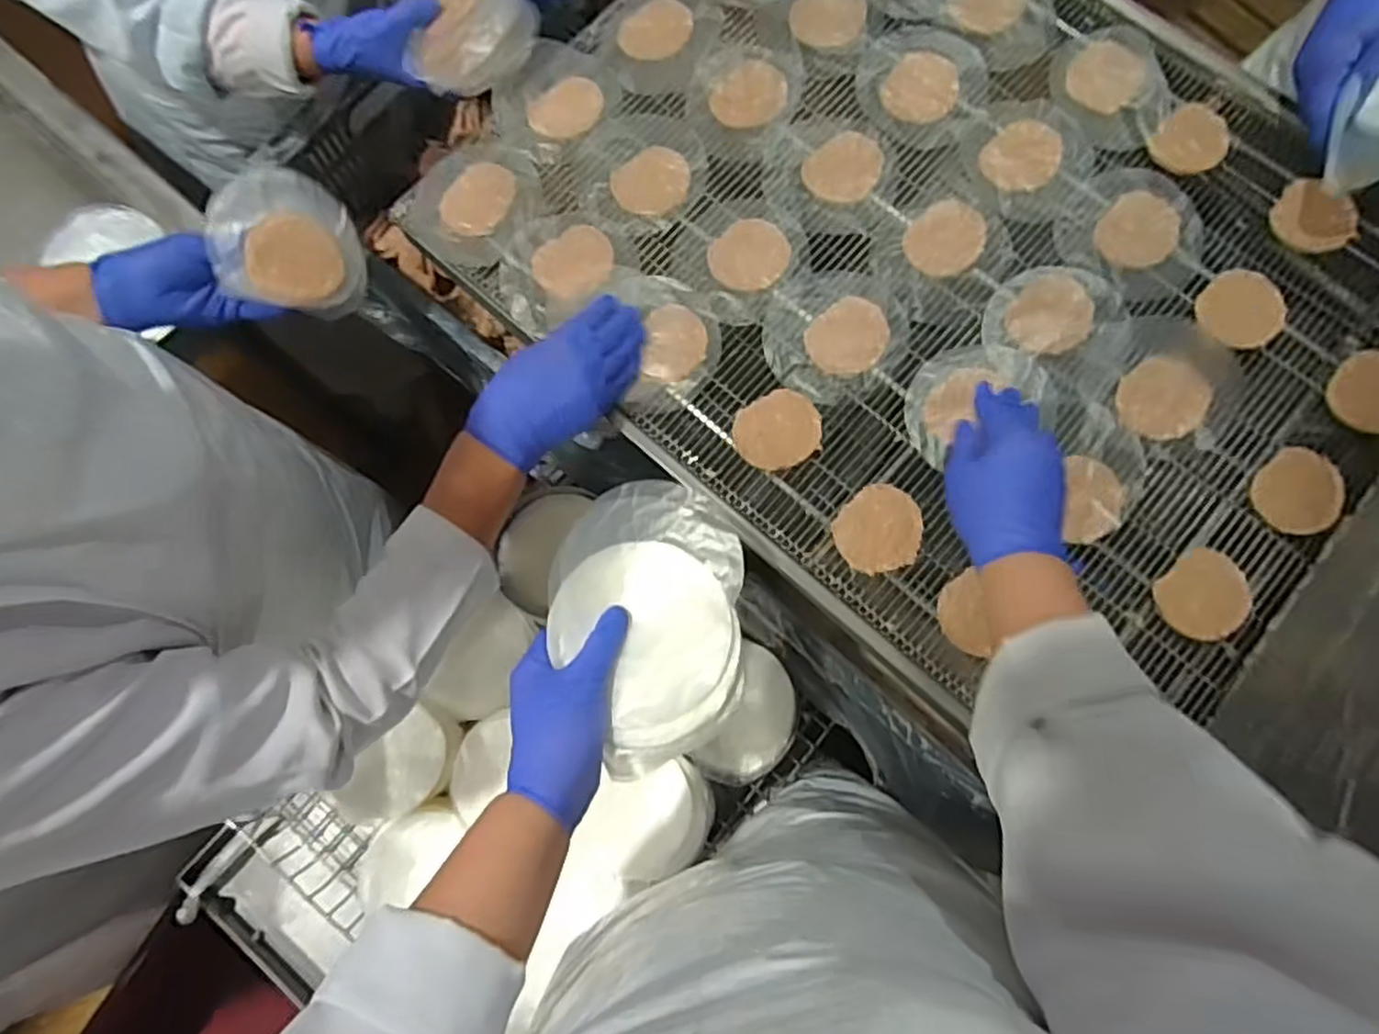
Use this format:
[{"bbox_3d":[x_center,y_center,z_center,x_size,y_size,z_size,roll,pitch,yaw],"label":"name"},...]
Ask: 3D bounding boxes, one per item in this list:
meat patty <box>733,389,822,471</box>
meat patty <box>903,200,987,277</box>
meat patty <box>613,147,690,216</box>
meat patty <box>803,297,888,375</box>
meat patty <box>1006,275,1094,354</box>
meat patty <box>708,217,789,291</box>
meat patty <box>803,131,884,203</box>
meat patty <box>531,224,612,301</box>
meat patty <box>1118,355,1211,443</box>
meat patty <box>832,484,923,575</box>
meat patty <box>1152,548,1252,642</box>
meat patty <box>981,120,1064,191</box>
[{"bbox_3d":[0.074,-0.072,0.603,0.068,0.009,0.063,0,81,-2],"label":"meat patty"},{"bbox_3d":[0.226,-0.246,0.640,0.063,0.008,0.072,35,81,3],"label":"meat patty"},{"bbox_3d":[-0.033,-0.303,0.655,0.071,0.004,0.062,-44,85,-8],"label":"meat patty"},{"bbox_3d":[0.136,-0.153,0.618,0.071,0.007,0.061,-39,84,-8],"label":"meat patty"},{"bbox_3d":[0.309,-0.171,0.618,0.063,0.008,0.076,43,82,5],"label":"meat patty"},{"bbox_3d":[0.053,-0.230,0.634,0.066,0.007,0.071,0,81,-2],"label":"meat patty"},{"bbox_3d":[0.140,-0.315,0.654,0.062,0.004,0.071,36,81,4],"label":"meat patty"},{"bbox_3d":[-0.100,-0.224,0.636,0.070,0.008,0.063,-35,84,-7],"label":"meat patty"},{"bbox_3d":[0.391,-0.097,0.598,0.064,0.012,0.068,0,81,-2],"label":"meat patty"},{"bbox_3d":[0.153,0.011,0.582,0.068,0.014,0.066,0,81,-2],"label":"meat patty"},{"bbox_3d":[0.401,0.062,0.560,0.074,0.014,0.060,-42,85,-8],"label":"meat patty"},{"bbox_3d":[0.298,-0.324,0.649,0.075,0.007,0.059,-43,85,-8],"label":"meat patty"}]

